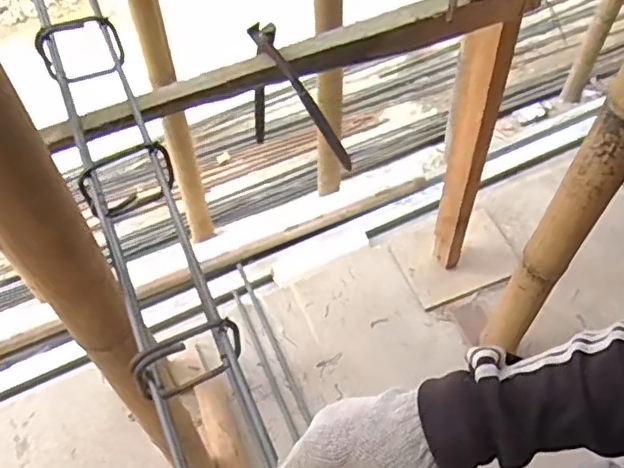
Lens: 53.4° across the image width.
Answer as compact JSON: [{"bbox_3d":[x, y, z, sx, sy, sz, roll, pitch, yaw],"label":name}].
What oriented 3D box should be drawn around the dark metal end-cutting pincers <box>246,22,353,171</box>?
[{"bbox_3d":[-0.019,-0.174,0.873,0.187,0.229,0.022,38,64,22],"label":"dark metal end-cutting pincers"}]

